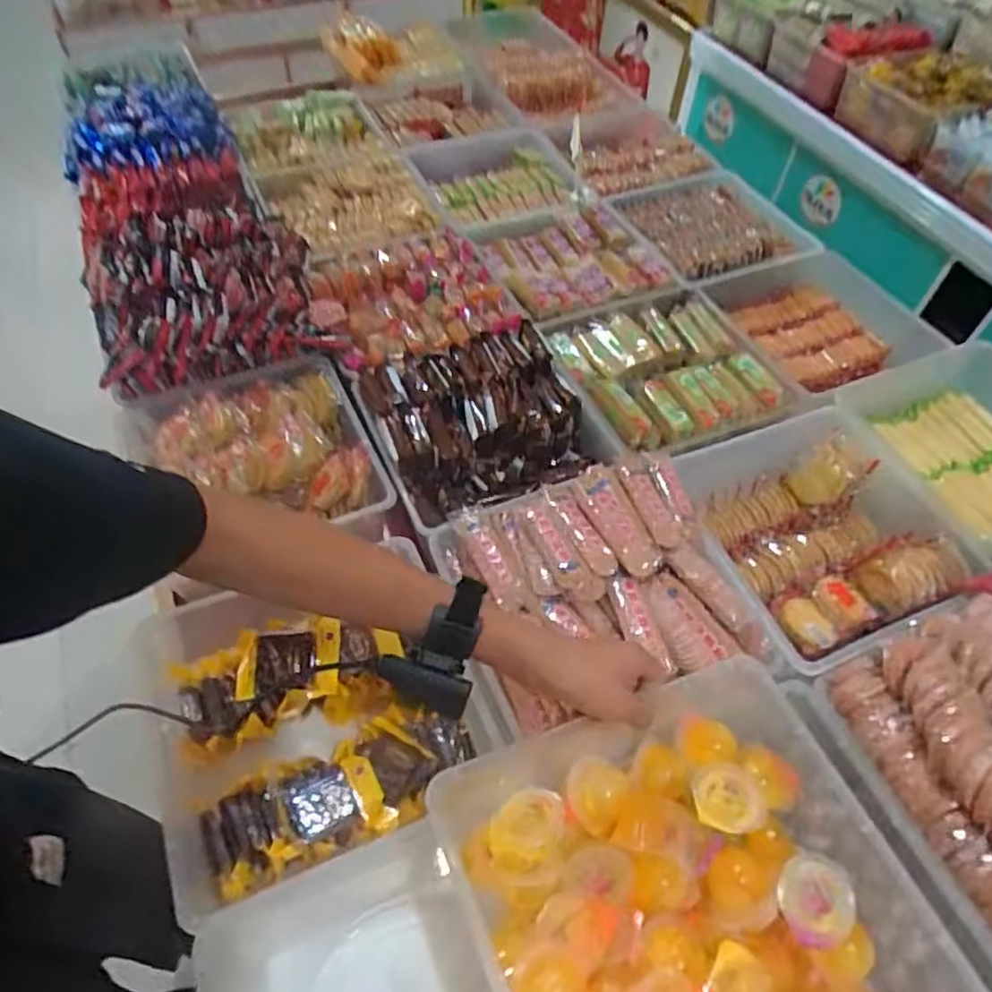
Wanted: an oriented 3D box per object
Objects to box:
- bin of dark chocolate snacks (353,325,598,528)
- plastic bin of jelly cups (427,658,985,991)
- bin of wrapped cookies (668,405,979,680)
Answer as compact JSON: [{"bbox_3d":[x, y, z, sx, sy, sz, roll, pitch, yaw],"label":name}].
[{"bbox_3d":[-0.022,-0.078,0.903,0.274,0.111,0.294,-20,57,-17],"label":"bin of dark chocolate snacks"},{"bbox_3d":[0.140,0.294,0.475,0.292,0.090,0.303,-17,56,-15],"label":"plastic bin of jelly cups"},{"bbox_3d":[0.372,0.046,0.806,0.257,0.110,0.288,-19,57,-16],"label":"bin of wrapped cookies"}]

